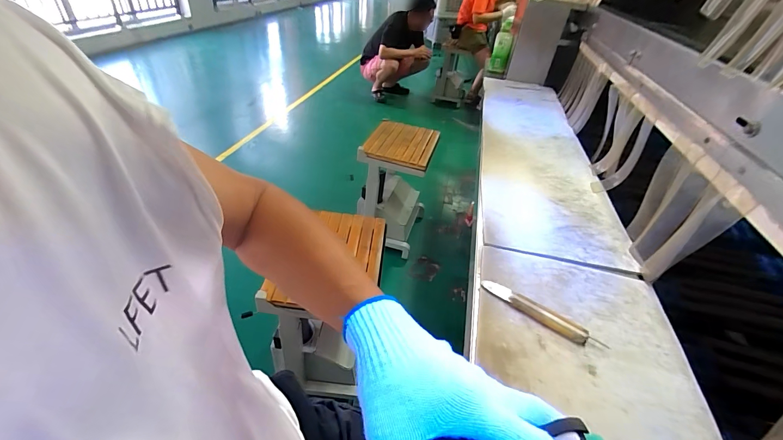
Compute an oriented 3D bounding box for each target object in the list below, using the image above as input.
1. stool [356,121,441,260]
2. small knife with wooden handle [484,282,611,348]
[{"bbox_3d":[0.018,-0.162,1.649,0.299,0.486,0.372,13,39,9],"label":"stool"},{"bbox_3d":[0.227,0.142,0.532,0.185,0.017,0.030,28,43,27],"label":"small knife with wooden handle"}]

